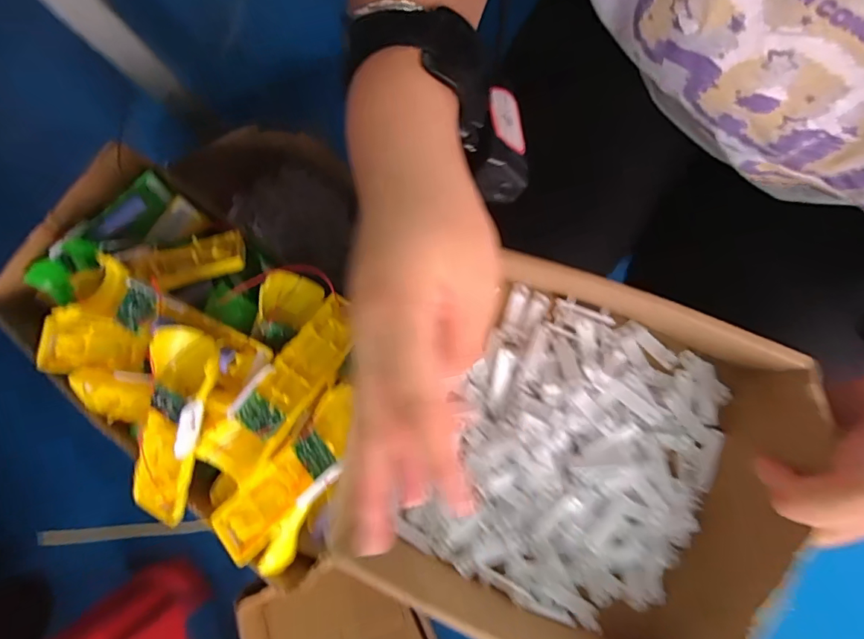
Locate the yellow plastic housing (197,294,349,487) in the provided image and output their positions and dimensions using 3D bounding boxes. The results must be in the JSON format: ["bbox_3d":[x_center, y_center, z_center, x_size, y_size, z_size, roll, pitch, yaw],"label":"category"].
[{"bbox_3d":[-0.116,0.054,0.377,0.047,0.023,0.158,38,79,10],"label":"yellow plastic housing"}]

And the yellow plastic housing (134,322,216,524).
[{"bbox_3d":[-0.197,0.084,0.360,0.051,0.024,0.161,23,108,8],"label":"yellow plastic housing"}]

